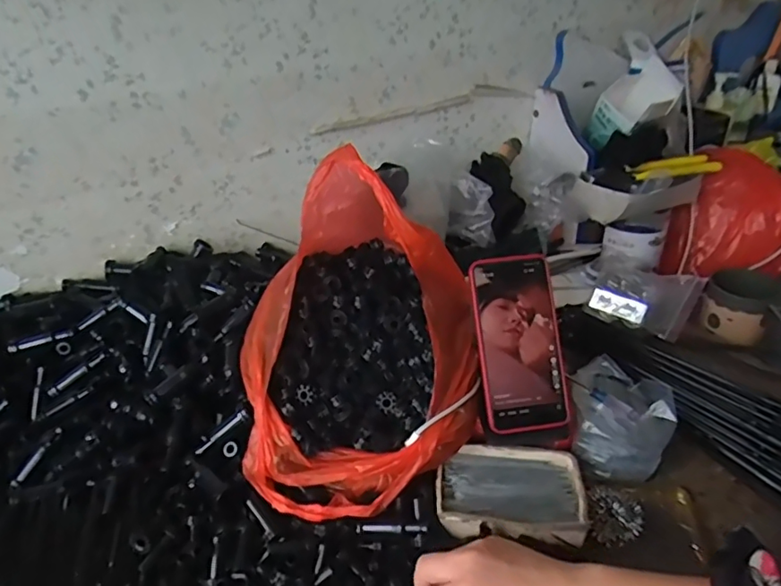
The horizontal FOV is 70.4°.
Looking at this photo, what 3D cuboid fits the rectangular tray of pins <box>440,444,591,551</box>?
[{"bbox_3d":[0.108,0.180,0.501,0.124,0.020,0.086,3,33,8],"label":"rectangular tray of pins"}]

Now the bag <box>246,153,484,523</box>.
[{"bbox_3d":[-0.029,0.030,0.523,0.214,0.227,0.270,-3,33,-1],"label":"bag"}]

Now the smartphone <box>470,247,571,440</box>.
[{"bbox_3d":[0.122,0.048,0.526,0.075,0.162,0.007,-8,-4,-3],"label":"smartphone"}]

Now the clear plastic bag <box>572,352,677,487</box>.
[{"bbox_3d":[0.231,0.126,0.561,0.098,0.048,0.113,15,36,25],"label":"clear plastic bag"}]

